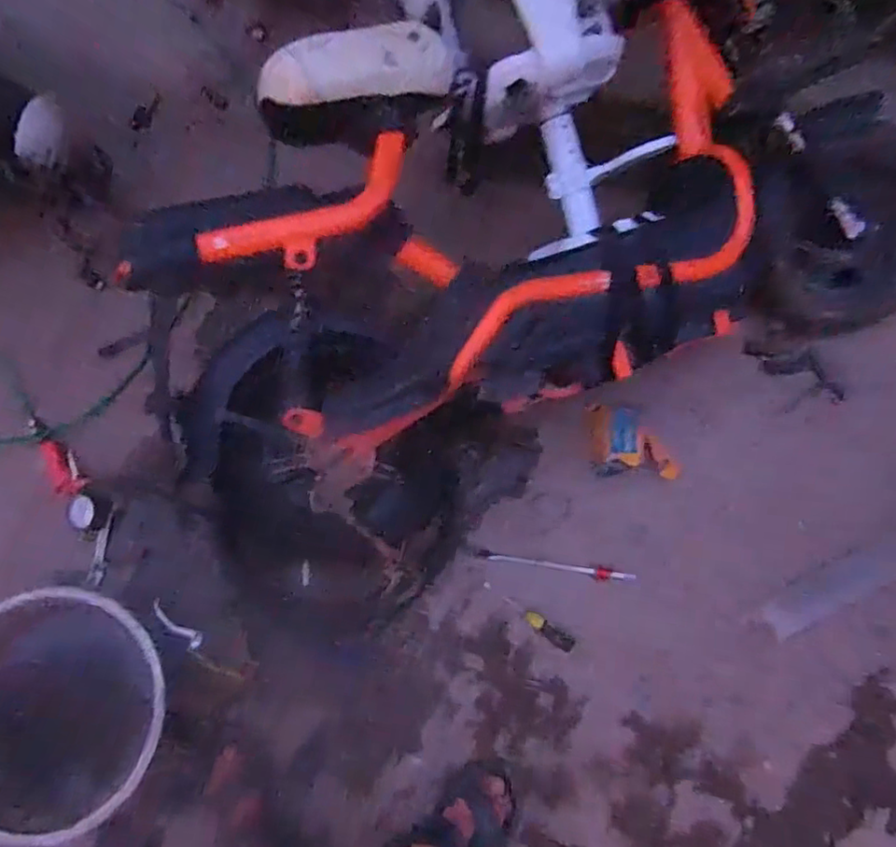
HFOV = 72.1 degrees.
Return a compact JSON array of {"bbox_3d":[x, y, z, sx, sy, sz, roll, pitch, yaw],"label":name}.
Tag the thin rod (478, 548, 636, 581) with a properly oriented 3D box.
[{"bbox_3d":[0.199,0.264,1.137,0.283,0.019,0.024,8,77,3],"label":"thin rod"}]

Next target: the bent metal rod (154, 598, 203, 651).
[{"bbox_3d":[-0.494,0.361,1.114,0.117,0.012,0.032,42,81,10],"label":"bent metal rod"}]

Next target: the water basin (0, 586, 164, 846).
[{"bbox_3d":[-0.667,0.486,1.042,0.388,0.110,0.377,0,78,1],"label":"water basin"}]

